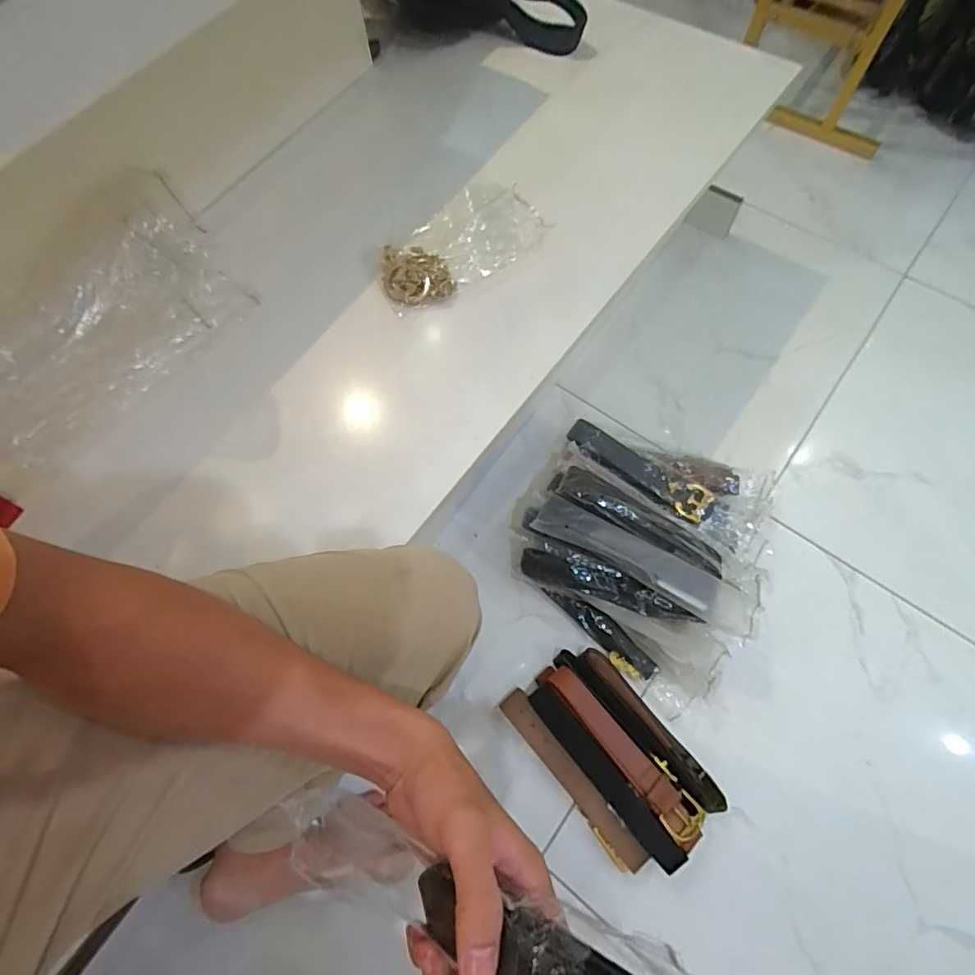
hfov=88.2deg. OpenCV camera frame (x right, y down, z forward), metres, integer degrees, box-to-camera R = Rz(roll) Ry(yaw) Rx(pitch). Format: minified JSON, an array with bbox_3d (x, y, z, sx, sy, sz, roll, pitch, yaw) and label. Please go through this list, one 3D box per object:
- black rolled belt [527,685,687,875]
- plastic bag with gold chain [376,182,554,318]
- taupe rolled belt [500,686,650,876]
[{"bbox_3d":[0.146,0.369,0.648,0.249,0.016,0.045,44,103,21],"label":"black rolled belt"},{"bbox_3d":[-0.036,-0.303,0.625,0.221,0.027,0.113,-32,70,-9],"label":"plastic bag with gold chain"},{"bbox_3d":[0.108,0.385,0.668,0.037,0.025,0.251,-37,72,-12],"label":"taupe rolled belt"}]

